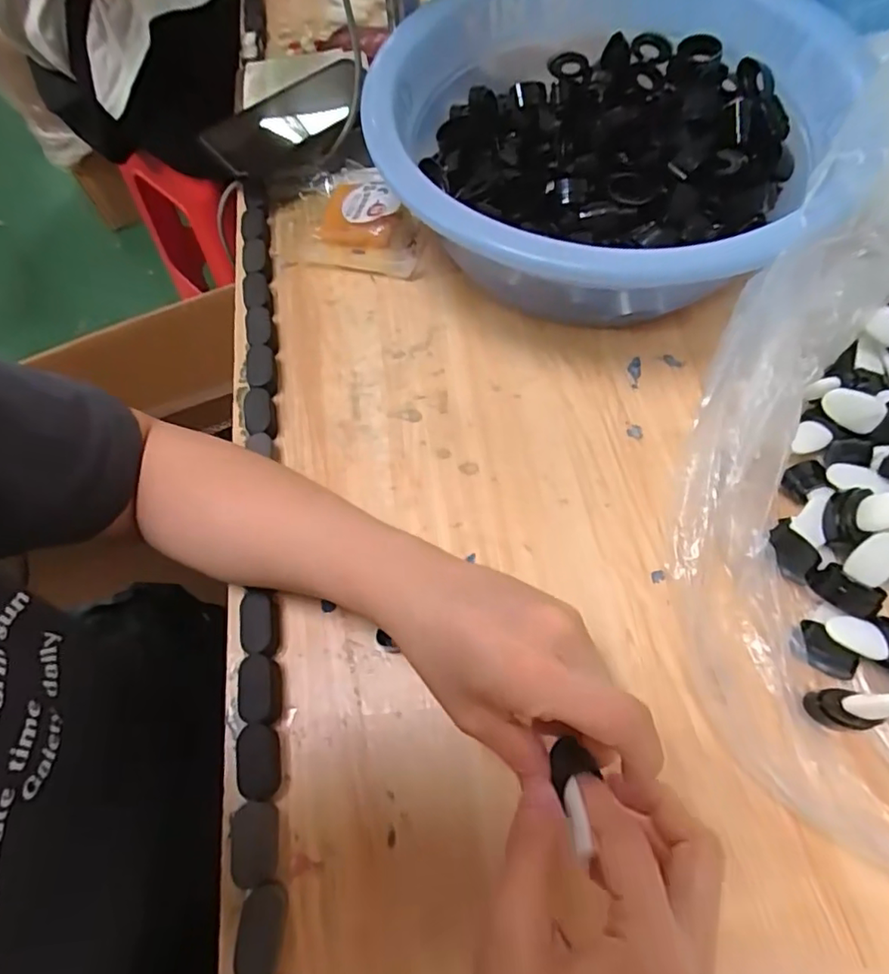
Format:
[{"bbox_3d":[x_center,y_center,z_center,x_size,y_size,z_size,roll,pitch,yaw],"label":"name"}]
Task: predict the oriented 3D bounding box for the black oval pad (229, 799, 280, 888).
[{"bbox_3d":[-0.096,0.183,0.294,0.022,0.017,0.037,-10,65,-1],"label":"black oval pad"}]

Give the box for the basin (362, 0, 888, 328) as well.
[{"bbox_3d":[0.116,-0.269,0.434,0.316,0.108,0.362,0,65,4],"label":"basin"}]

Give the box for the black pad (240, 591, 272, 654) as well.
[{"bbox_3d":[-0.110,0.083,0.342,0.019,0.021,0.035,-9,65,-1],"label":"black pad"}]

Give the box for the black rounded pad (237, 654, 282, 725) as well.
[{"bbox_3d":[-0.105,0.117,0.326,0.017,0.022,0.036,-9,65,-1],"label":"black rounded pad"}]

